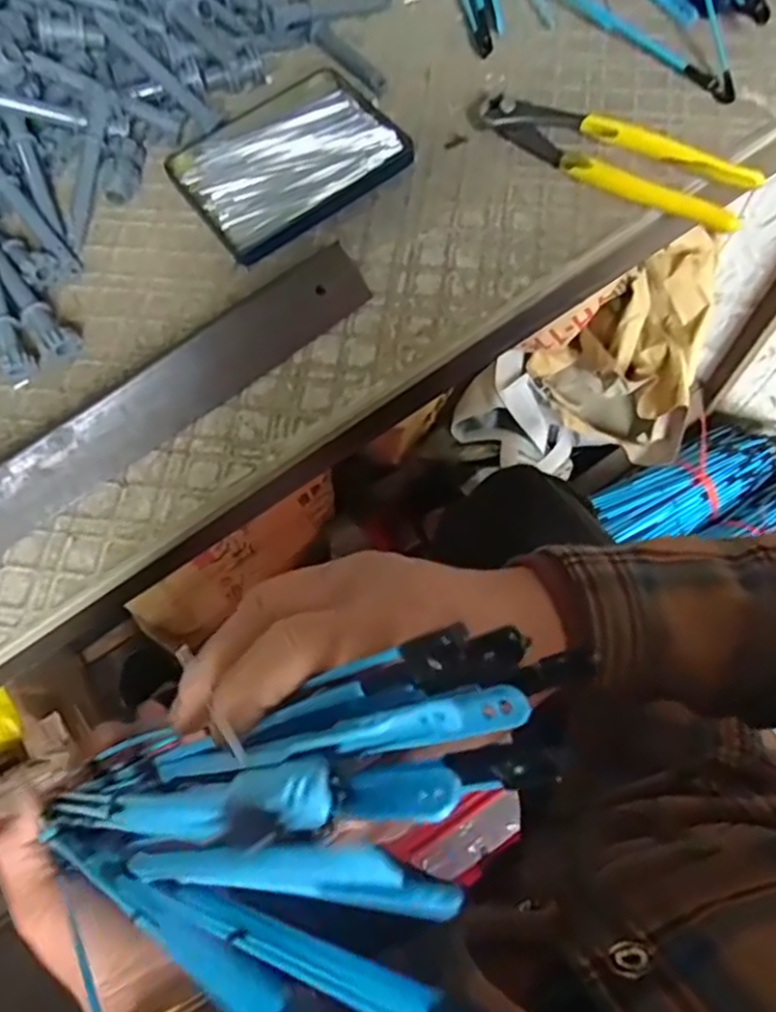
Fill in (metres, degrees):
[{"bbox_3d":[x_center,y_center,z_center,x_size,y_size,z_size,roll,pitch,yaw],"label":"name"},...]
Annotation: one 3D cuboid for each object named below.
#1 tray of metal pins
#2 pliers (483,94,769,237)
[{"bbox_3d":[-0.061,-0.214,0.431,0.127,0.010,0.097,-34,72,-10],"label":"tray of metal pins"},{"bbox_3d":[0.134,-0.210,0.417,0.163,0.019,0.046,33,74,14],"label":"pliers"}]

